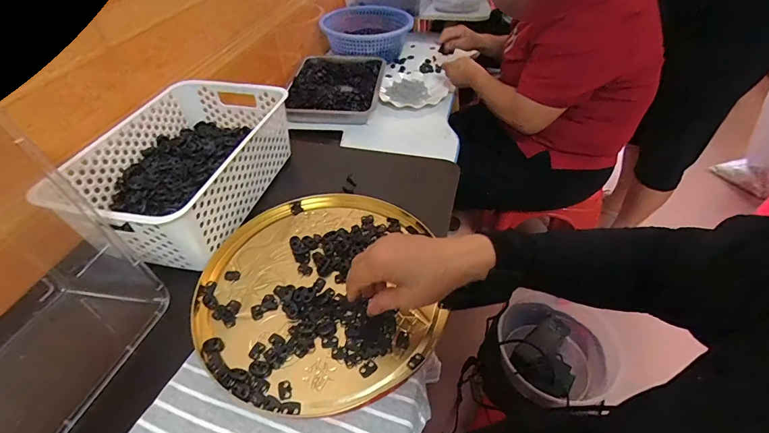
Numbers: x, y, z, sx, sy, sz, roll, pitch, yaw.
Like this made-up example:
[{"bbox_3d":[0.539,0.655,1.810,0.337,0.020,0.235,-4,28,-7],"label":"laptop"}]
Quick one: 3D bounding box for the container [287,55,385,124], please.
[{"bbox_3d":[-0.128,-0.347,1.003,0.233,0.044,0.323,2,45,4],"label":"container"}]

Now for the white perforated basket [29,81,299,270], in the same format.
[{"bbox_3d":[-0.283,-0.077,0.545,0.201,0.096,0.301,9,46,11],"label":"white perforated basket"}]

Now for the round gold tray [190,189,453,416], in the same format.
[{"bbox_3d":[-0.082,0.076,0.459,0.271,0.013,0.291,-1,45,1],"label":"round gold tray"}]

